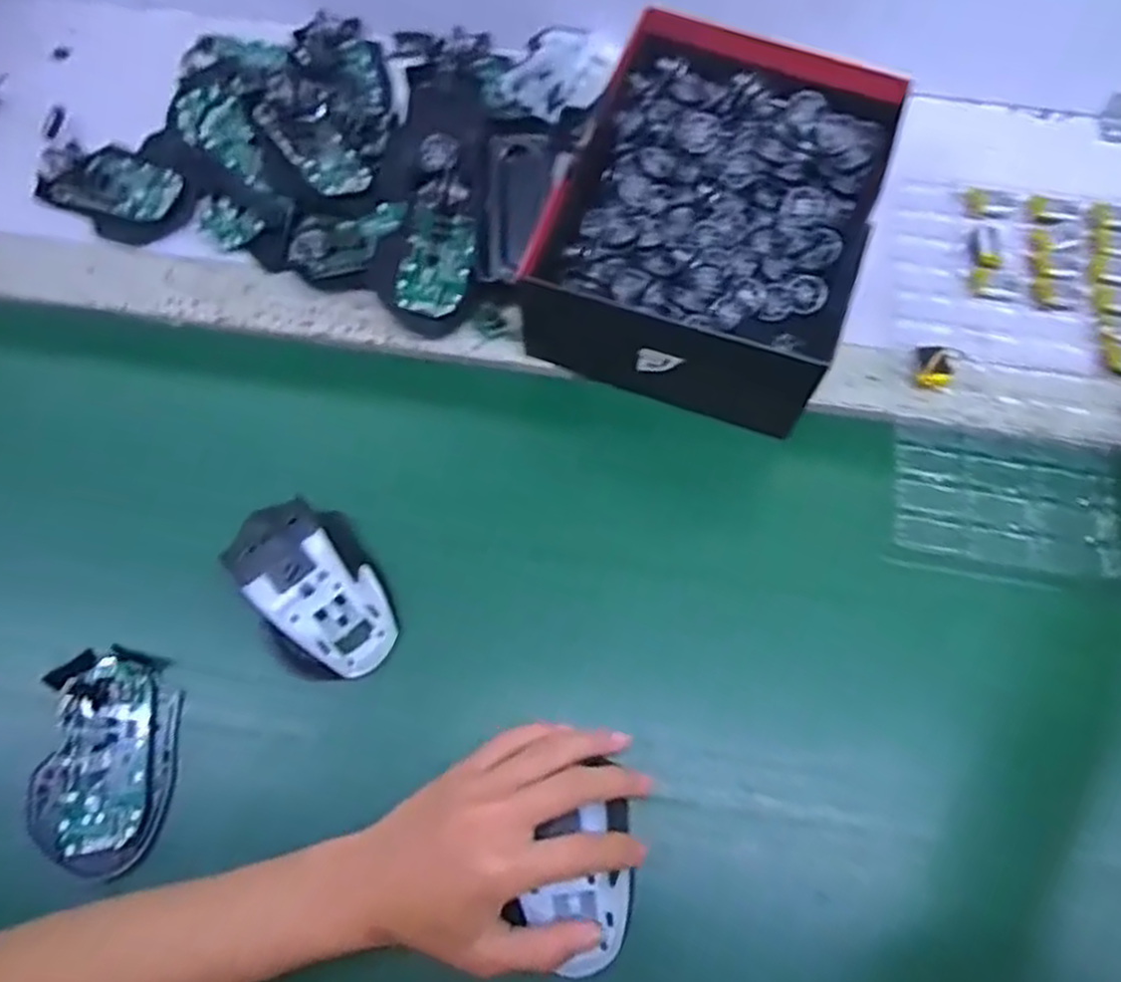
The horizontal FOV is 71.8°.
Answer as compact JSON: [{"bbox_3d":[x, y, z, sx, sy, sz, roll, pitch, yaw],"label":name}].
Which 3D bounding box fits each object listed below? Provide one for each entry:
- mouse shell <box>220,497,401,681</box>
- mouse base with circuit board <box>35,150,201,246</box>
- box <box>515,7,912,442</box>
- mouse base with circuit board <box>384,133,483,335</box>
[{"bbox_3d":[-0.142,0.054,0.445,0.068,0.033,0.109,-33,73,-13],"label":"mouse shell"},{"bbox_3d":[-0.318,-0.216,0.564,0.095,0.013,0.069,32,71,10],"label":"mouse base with circuit board"},{"bbox_3d":[0.104,-0.181,0.515,0.198,0.077,0.235,17,69,5],"label":"box"},{"bbox_3d":[-0.085,-0.181,0.534,0.059,0.021,0.143,6,81,1],"label":"mouse base with circuit board"}]

